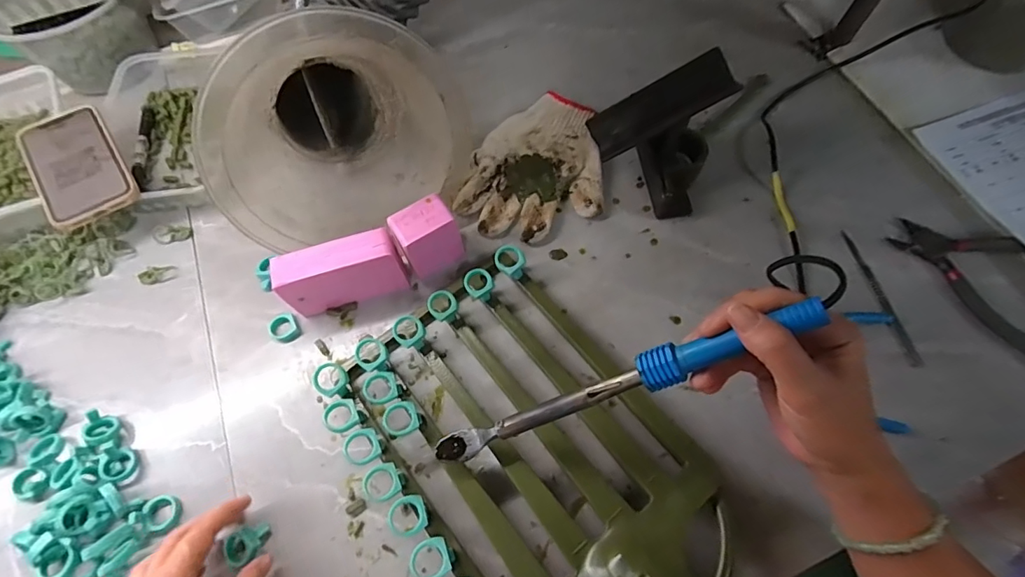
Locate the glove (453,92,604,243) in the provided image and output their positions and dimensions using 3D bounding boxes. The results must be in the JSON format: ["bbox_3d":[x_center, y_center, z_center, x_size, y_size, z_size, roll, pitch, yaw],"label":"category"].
[{"bbox_3d":[0.028,-0.130,0.534,0.142,0.030,0.176,14,65,9],"label":"glove"}]

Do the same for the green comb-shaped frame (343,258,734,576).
[{"bbox_3d":[0.016,0.121,0.388,0.194,0.070,0.317,-35,67,-14],"label":"green comb-shaped frame"}]

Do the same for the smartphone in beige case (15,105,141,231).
[{"bbox_3d":[-0.447,-0.129,0.506,0.079,0.012,0.160,-35,68,-14],"label":"smartphone in beige case"}]

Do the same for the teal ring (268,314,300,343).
[{"bbox_3d":[-0.221,0.038,0.474,0.027,0.009,0.030,-23,65,-9],"label":"teal ring"}]

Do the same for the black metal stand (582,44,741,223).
[{"bbox_3d":[0.148,-0.141,0.482,0.114,0.115,0.099,-21,65,-8],"label":"black metal stand"}]

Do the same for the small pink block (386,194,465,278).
[{"bbox_3d":[-0.080,-0.048,0.470,0.055,0.060,0.045,-28,66,-11],"label":"small pink block"}]

